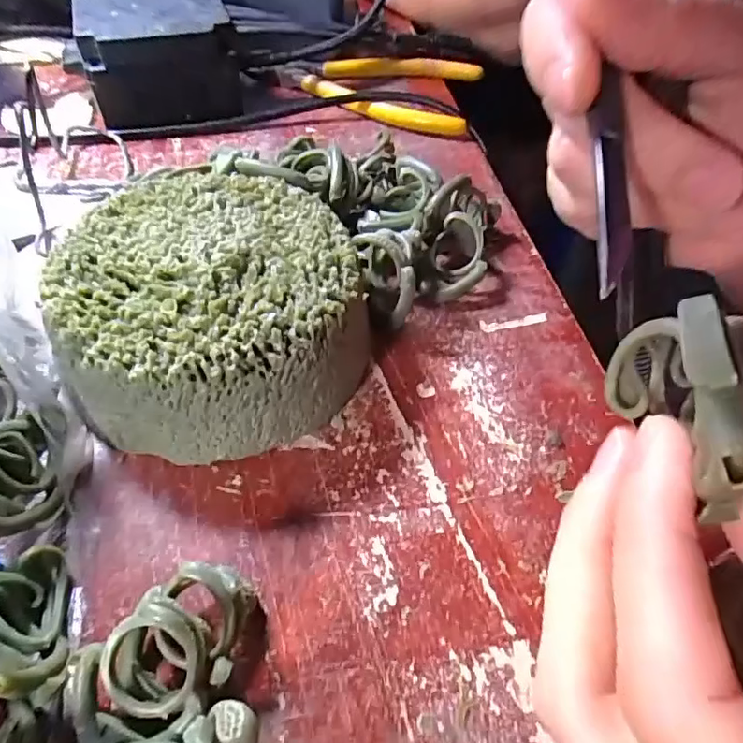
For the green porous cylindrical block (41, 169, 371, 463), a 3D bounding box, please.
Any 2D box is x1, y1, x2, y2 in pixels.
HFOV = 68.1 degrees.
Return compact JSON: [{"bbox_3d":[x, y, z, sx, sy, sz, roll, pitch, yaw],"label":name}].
[{"bbox_3d":[-0.053,-0.022,0.193,0.093,0.046,0.095,2,51,-2],"label":"green porous cylindrical block"}]

